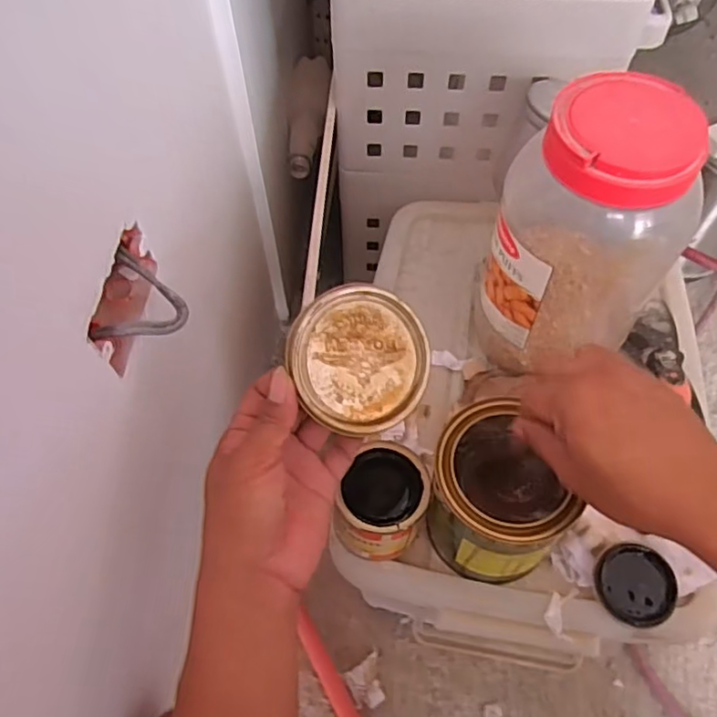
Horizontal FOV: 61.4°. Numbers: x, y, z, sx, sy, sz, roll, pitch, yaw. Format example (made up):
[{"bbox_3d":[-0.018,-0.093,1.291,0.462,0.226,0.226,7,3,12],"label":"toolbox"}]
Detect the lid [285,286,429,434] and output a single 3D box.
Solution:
[{"bbox_3d":[0.003,0.000,0.388,0.090,0.004,0.093,0,89,-19],"label":"lid"}]

